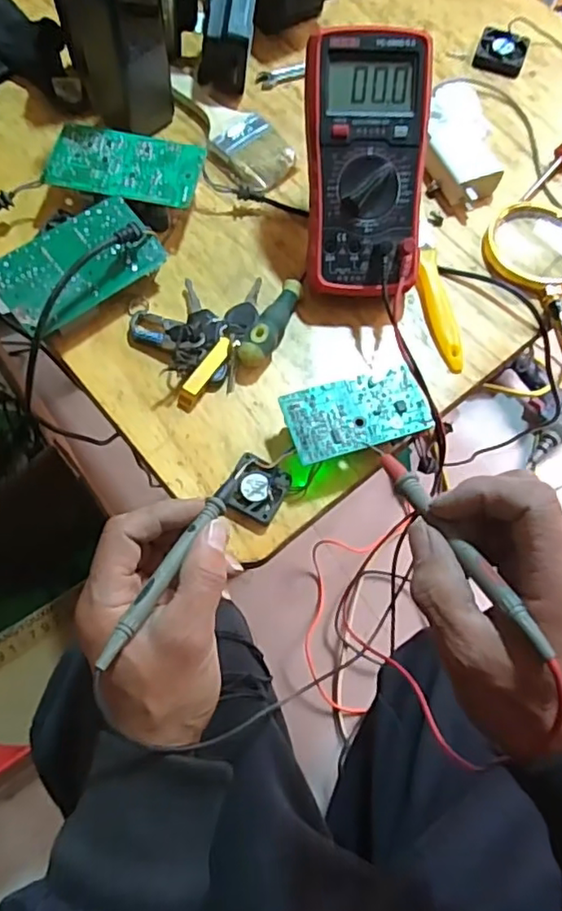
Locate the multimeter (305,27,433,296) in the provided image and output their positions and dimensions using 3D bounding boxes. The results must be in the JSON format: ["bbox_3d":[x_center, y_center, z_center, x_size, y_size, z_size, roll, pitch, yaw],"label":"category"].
[{"bbox_3d":[0.064,-0.215,0.449,0.090,0.051,0.182,-1,104,-4],"label":"multimeter"}]

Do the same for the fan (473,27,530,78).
[{"bbox_3d":[0.229,-0.418,0.620,0.051,0.014,0.055,18,68,4],"label":"fan"}]

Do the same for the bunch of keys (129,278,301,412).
[{"bbox_3d":[-0.046,-0.108,0.470,0.125,0.027,0.101,-32,73,-15],"label":"bunch of keys"}]

